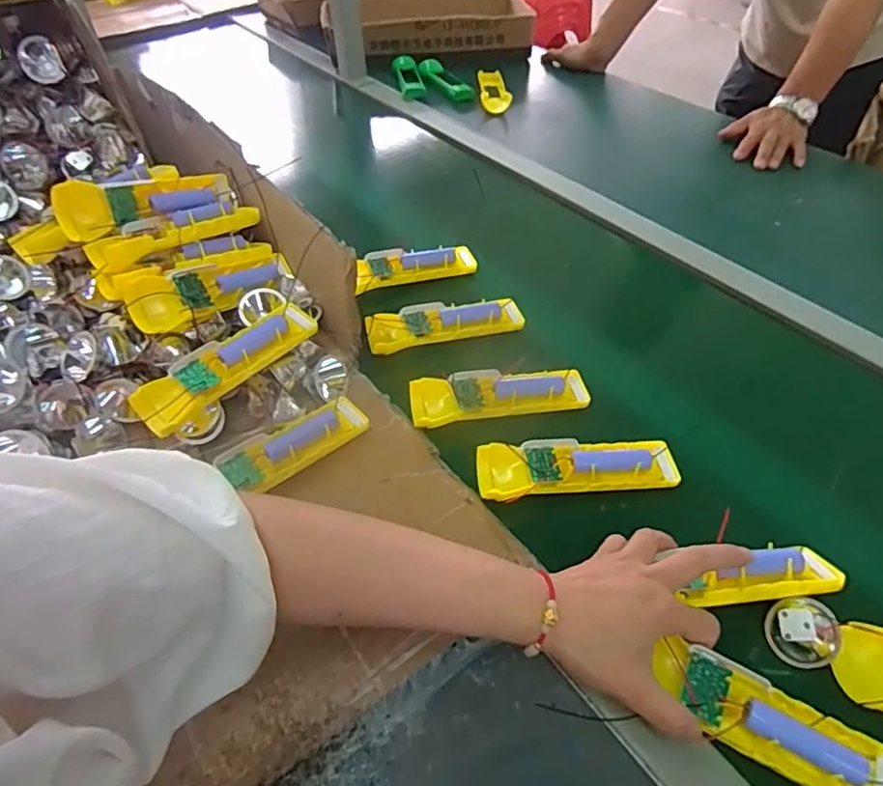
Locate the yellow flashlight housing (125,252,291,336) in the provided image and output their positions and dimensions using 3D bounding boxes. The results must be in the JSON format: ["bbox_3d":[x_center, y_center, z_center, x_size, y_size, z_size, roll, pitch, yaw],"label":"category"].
[{"bbox_3d":[-0.204,-0.099,0.542,0.157,0.017,0.047,-32,98,-41],"label":"yellow flashlight housing"}]

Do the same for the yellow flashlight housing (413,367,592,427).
[{"bbox_3d":[0.055,-0.001,0.550,0.165,0.020,0.051,-7,48,-9],"label":"yellow flashlight housing"}]

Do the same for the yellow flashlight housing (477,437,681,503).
[{"bbox_3d":[0.112,0.060,0.493,0.160,0.020,0.052,-3,48,-6],"label":"yellow flashlight housing"}]

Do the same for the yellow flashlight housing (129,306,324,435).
[{"bbox_3d":[-0.177,-0.026,0.495,0.040,0.026,0.157,32,55,29],"label":"yellow flashlight housing"}]

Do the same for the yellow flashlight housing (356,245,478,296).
[{"bbox_3d":[-0.034,-0.152,0.694,0.144,0.023,0.046,-14,50,-15],"label":"yellow flashlight housing"}]

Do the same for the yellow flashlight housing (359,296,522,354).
[{"bbox_3d":[0.004,-0.074,0.618,0.163,0.018,0.049,-8,48,-10],"label":"yellow flashlight housing"}]

